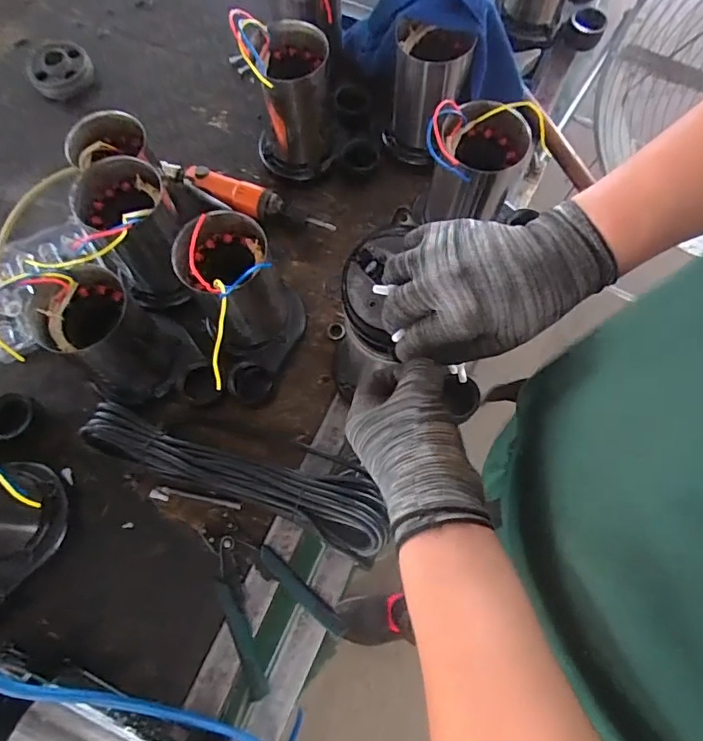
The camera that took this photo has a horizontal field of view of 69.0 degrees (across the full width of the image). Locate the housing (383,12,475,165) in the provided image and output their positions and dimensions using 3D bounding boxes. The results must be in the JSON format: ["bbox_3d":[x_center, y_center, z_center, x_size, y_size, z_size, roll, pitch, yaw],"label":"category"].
[{"bbox_3d":[0.092,-0.352,0.653,0.091,0.158,0.079,20,72,8],"label":"housing"}]

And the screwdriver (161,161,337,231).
[{"bbox_3d":[-0.144,-0.233,0.697,0.247,0.035,0.043,24,73,9],"label":"screwdriver"}]

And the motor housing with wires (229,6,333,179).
[{"bbox_3d":[-0.077,-0.341,0.650,0.104,0.194,0.101,-9,71,-2],"label":"motor housing with wires"}]

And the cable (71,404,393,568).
[{"bbox_3d":[-0.126,0.115,0.569,0.347,0.051,0.074,19,72,7],"label":"cable"}]

